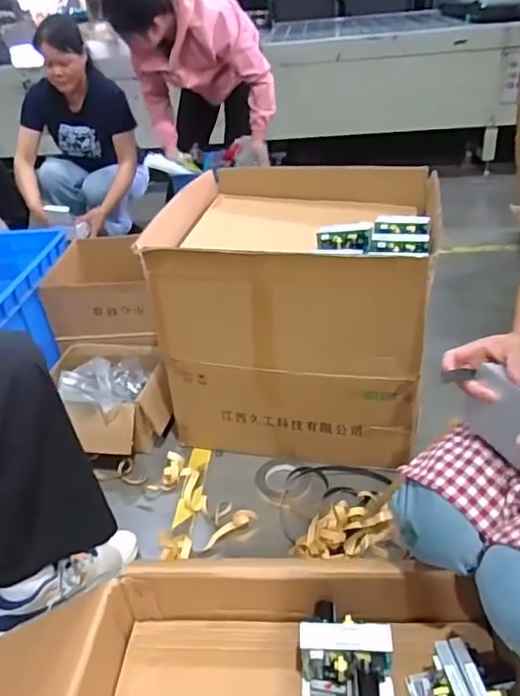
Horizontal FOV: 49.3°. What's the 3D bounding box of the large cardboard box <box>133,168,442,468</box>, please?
[{"bbox_3d":[0.106,-0.114,1.378,0.564,0.485,0.576,3,34,15],"label":"large cardboard box"}]

